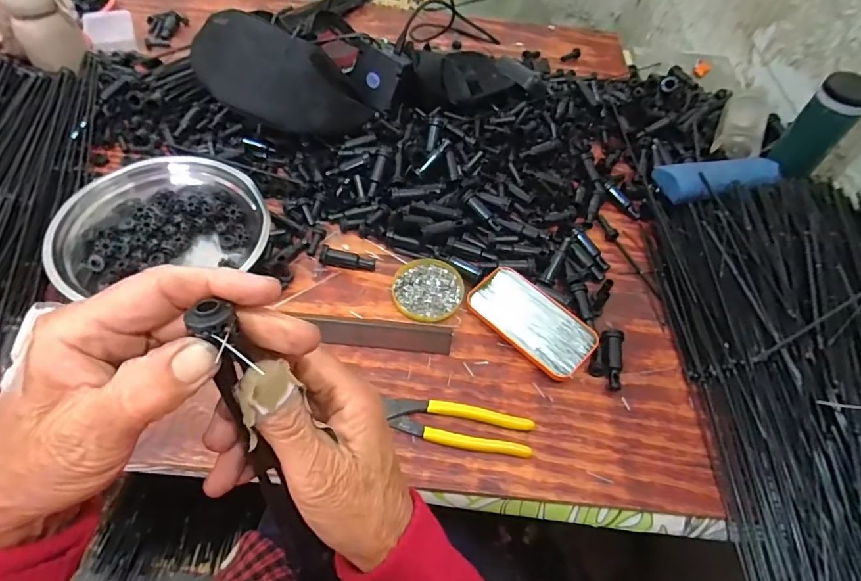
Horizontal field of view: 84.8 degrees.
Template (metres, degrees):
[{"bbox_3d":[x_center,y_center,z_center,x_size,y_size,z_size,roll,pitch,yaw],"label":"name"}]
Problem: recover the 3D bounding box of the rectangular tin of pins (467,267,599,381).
[{"bbox_3d":[0.116,0.033,0.539,0.143,0.013,0.078,40,61,21],"label":"rectangular tin of pins"}]

